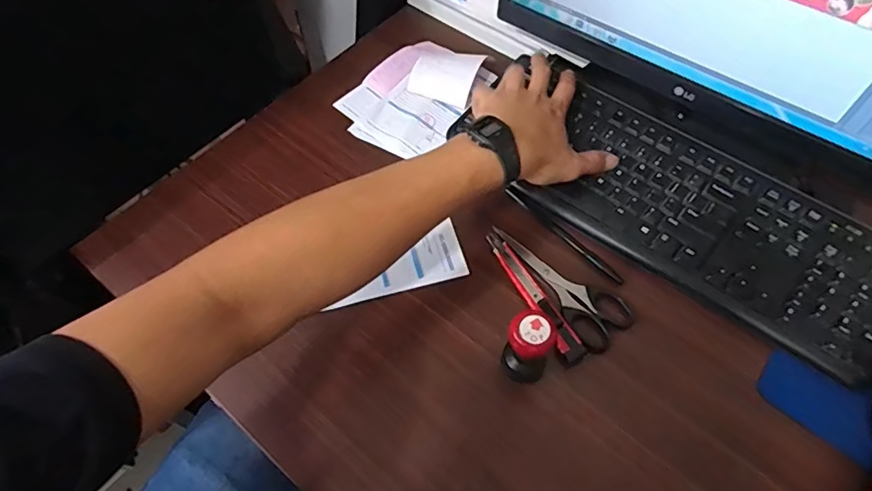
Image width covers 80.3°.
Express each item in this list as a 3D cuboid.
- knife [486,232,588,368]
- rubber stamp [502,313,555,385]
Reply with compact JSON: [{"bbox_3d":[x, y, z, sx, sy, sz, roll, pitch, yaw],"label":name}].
[{"bbox_3d":[0.089,0.043,0.476,0.021,0.011,0.146,-23,61,-12],"label":"knife"},{"bbox_3d":[0.074,0.082,0.413,0.032,0.070,0.034,-1,59,1],"label":"rubber stamp"}]

